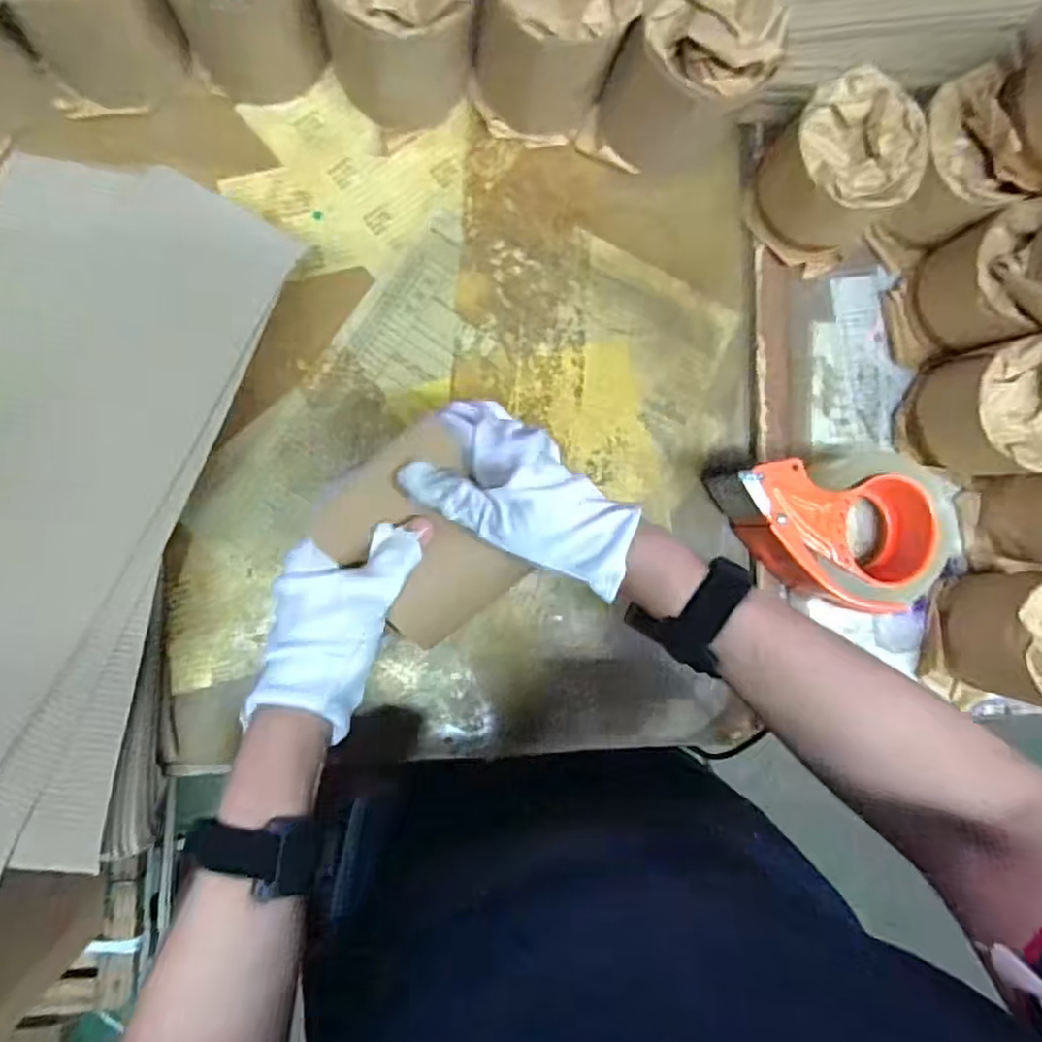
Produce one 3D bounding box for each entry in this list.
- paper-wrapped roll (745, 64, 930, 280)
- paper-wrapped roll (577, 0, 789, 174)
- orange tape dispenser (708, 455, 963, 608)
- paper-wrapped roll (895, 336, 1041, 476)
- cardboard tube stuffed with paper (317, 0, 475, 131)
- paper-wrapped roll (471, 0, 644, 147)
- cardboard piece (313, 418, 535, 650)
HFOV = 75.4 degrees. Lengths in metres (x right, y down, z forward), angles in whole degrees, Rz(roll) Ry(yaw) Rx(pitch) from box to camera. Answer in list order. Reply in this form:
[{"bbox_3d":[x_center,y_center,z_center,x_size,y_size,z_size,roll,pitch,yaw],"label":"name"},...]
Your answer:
[{"bbox_3d":[0.223,-0.250,0.491,0.095,0.084,0.100,0,89,-8],"label":"paper-wrapped roll"},{"bbox_3d":[0.114,-0.311,0.464,0.094,0.107,0.107,24,86,-7],"label":"paper-wrapped roll"},{"bbox_3d":[0.229,0.008,0.498,0.153,0.065,0.107,-5,90,-8],"label":"orange tape dispenser"},{"bbox_3d":[0.353,-0.081,0.503,0.096,0.092,0.093,-5,90,-8],"label":"paper-wrapped roll"},{"bbox_3d":[-0.082,-0.330,0.435,0.090,0.104,0.084,0,89,-8],"label":"cardboard tube stuffed with paper"},{"bbox_3d":[0.021,-0.334,0.450,0.095,0.109,0.106,11,88,-8],"label":"paper-wrapped roll"},{"bbox_3d":[-0.056,0.013,0.397,0.089,0.011,0.114,-35,108,-10],"label":"cardboard piece"}]

